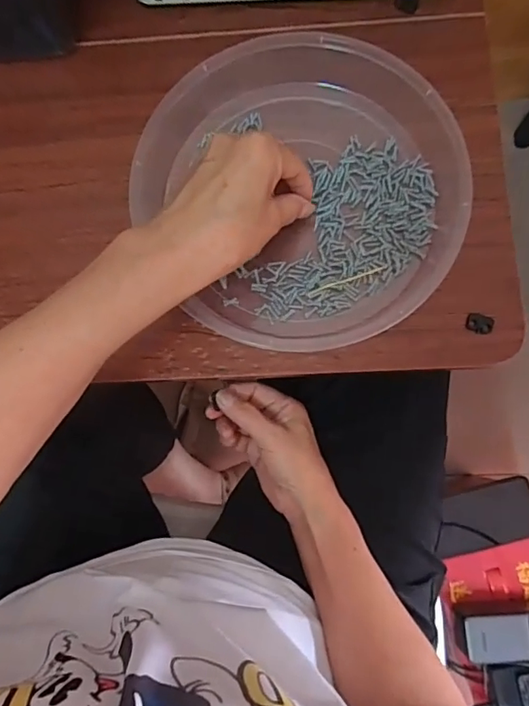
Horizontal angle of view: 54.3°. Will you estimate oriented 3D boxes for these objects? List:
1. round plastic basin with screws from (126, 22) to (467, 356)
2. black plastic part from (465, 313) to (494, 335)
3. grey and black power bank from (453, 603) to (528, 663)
[{"bbox_3d":[0.026,-0.116,0.382,0.227,0.044,0.227,0,81,3],"label":"round plastic basin with screws"},{"bbox_3d":[0.155,-0.021,0.372,0.019,0.006,0.013,18,82,6],"label":"black plastic part"},{"bbox_3d":[0.296,0.335,0.615,0.122,0.056,0.055,0,81,3],"label":"grey and black power bank"}]

